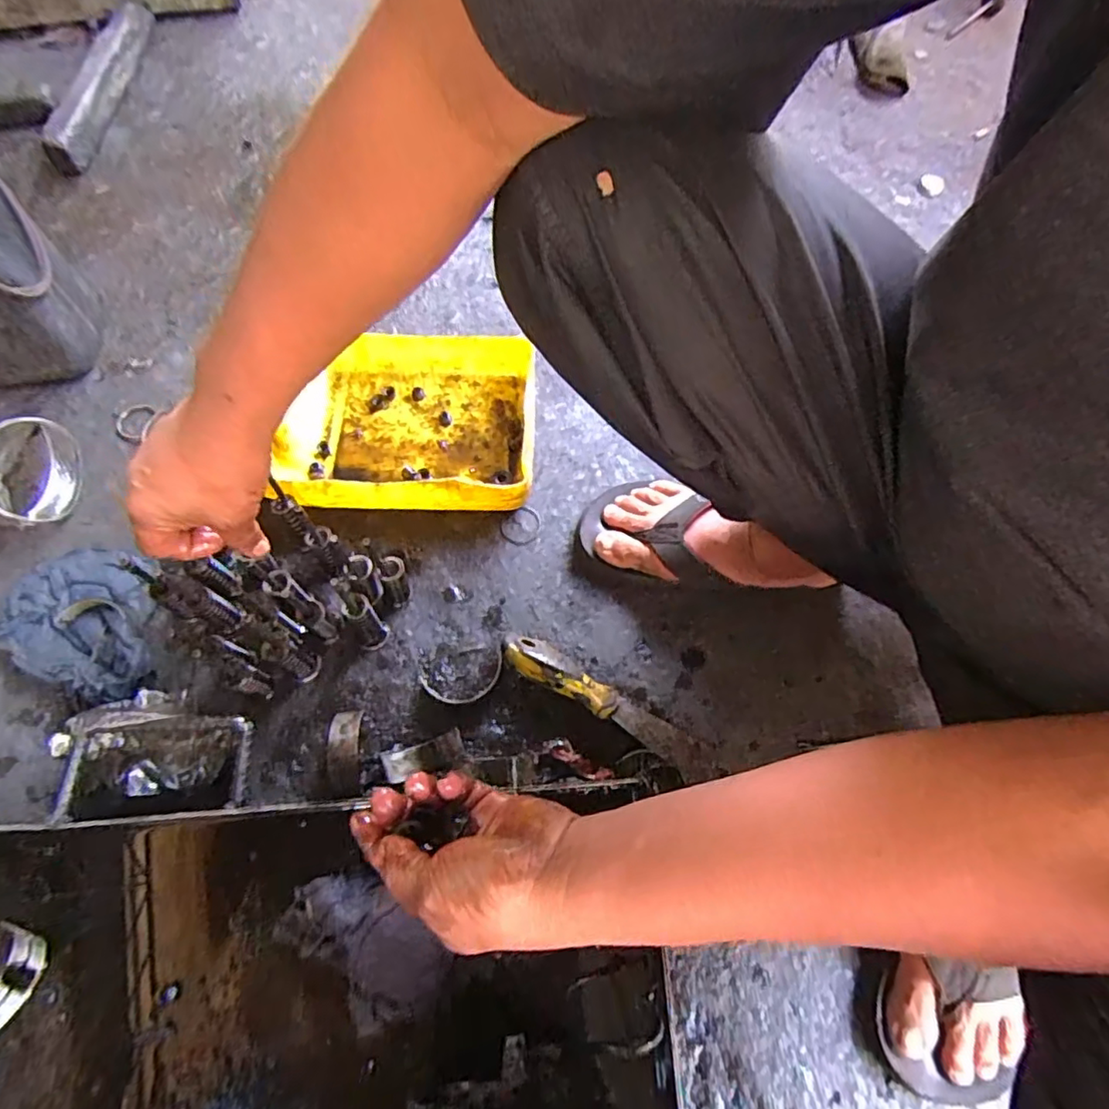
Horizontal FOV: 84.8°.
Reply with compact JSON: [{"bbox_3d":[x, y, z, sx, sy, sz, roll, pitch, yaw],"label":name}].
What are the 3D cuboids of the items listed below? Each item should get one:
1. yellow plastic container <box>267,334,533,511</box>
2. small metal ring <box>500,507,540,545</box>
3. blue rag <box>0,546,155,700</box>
[{"bbox_3d":[-0.147,-0.130,0.608,0.242,0.063,0.187,2,65,-3],"label":"yellow plastic container"},{"bbox_3d":[-0.033,-0.028,0.596,0.041,0.005,0.036,-27,70,-15],"label":"small metal ring"},{"bbox_3d":[-0.409,0.048,0.529,0.148,0.025,0.119,17,66,4],"label":"blue rag"}]

